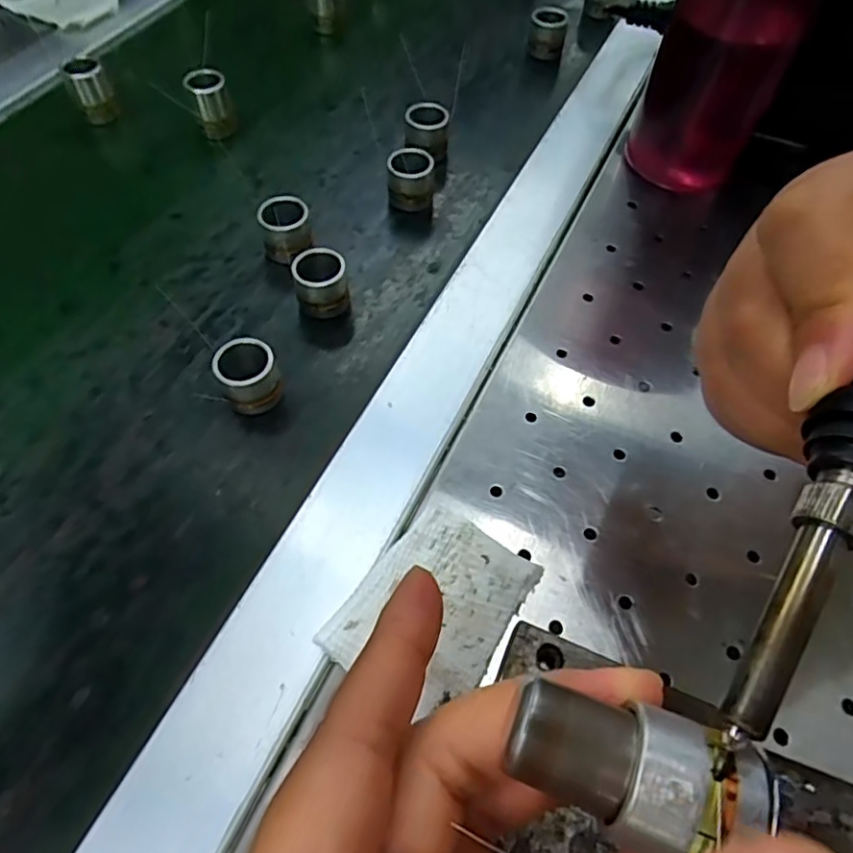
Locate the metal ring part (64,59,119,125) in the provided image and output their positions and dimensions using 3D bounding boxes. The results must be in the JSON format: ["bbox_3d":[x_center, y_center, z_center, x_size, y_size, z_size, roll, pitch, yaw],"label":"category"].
[{"bbox_3d":[-0.199,-0.199,0.367,0.018,0.034,0.014,-27,62,-16],"label":"metal ring part"}]

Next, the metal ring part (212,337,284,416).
[{"bbox_3d":[-0.074,-0.020,0.259,0.023,0.025,0.023,0,58,-1],"label":"metal ring part"}]

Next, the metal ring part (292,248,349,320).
[{"bbox_3d":[-0.049,-0.066,0.288,0.023,0.026,0.022,0,58,-1],"label":"metal ring part"}]

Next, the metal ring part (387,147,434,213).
[{"bbox_3d":[-0.008,-0.131,0.329,0.024,0.027,0.020,4,58,1],"label":"metal ring part"}]

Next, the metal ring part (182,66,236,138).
[{"bbox_3d":[-0.126,-0.190,0.361,0.020,0.032,0.016,-33,64,-19],"label":"metal ring part"}]

